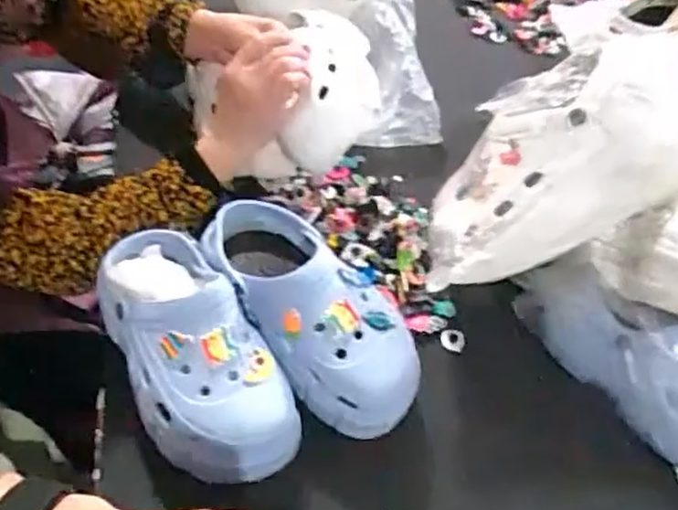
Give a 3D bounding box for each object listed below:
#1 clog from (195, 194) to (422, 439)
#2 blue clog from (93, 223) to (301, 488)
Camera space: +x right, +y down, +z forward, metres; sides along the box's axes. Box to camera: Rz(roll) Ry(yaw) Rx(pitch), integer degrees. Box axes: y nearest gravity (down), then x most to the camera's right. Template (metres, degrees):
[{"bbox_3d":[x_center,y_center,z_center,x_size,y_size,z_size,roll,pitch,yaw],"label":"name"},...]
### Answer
[{"bbox_3d":[-0.031,0.046,0.618,0.107,0.108,0.256,-24,54,-27],"label":"clog"},{"bbox_3d":[-0.129,0.076,0.580,0.107,0.084,0.240,-20,52,-24],"label":"blue clog"}]

